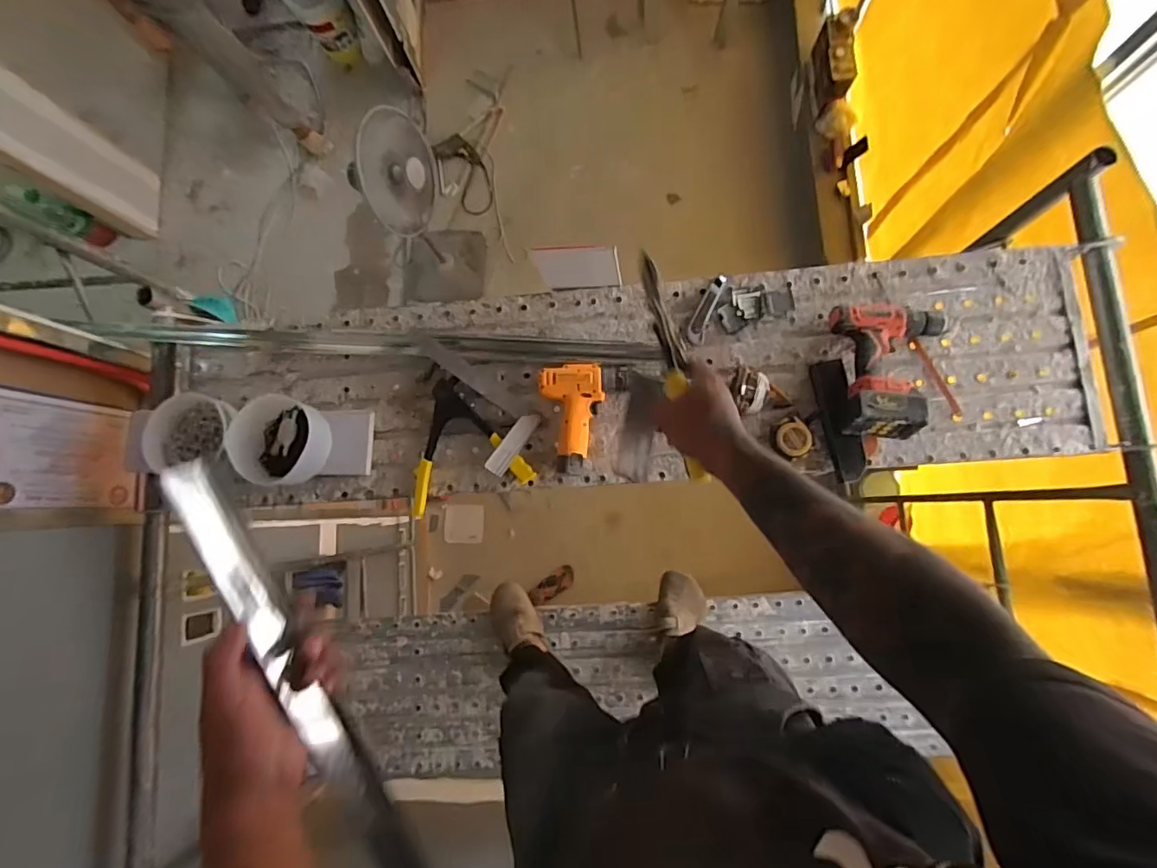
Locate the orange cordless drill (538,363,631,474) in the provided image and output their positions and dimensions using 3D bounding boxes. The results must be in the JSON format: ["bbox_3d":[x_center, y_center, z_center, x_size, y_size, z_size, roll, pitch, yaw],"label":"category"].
[{"bbox_3d":[0.013,-0.030,0.966,0.155,0.047,0.194,-3,82,5],"label":"orange cordless drill"}]

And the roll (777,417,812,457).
[{"bbox_3d":[0.375,0.006,0.928,0.058,0.036,0.070,9,83,7],"label":"roll"}]

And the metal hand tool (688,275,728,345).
[{"bbox_3d":[0.239,-0.235,1.001,0.032,0.014,0.145,21,84,8],"label":"metal hand tool"}]

